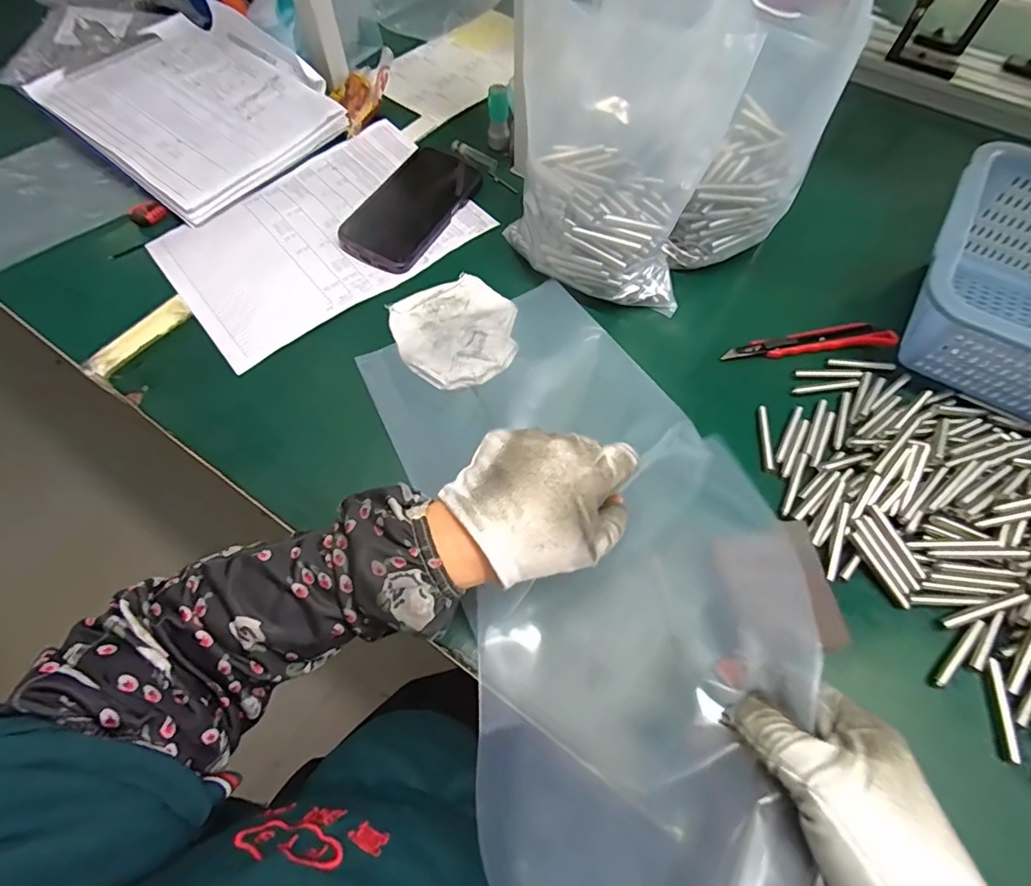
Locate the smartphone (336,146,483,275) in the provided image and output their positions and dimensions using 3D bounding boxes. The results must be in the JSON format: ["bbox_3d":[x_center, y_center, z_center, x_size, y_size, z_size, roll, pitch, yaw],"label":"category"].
[{"bbox_3d":[-0.105,-0.244,0.509,0.081,0.013,0.170,25,65,13],"label":"smartphone"}]

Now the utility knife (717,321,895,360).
[{"bbox_3d":[0.260,-0.089,0.440,0.153,0.011,0.022,-6,62,-2],"label":"utility knife"}]

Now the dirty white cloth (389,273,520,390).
[{"bbox_3d":[-0.050,-0.100,0.437,0.105,0.012,0.112,-22,64,-11],"label":"dirty white cloth"}]

